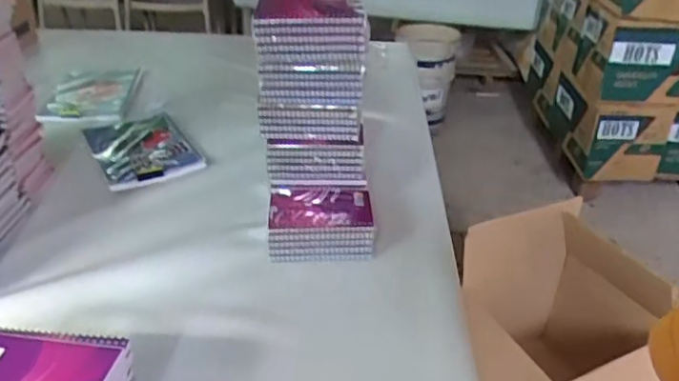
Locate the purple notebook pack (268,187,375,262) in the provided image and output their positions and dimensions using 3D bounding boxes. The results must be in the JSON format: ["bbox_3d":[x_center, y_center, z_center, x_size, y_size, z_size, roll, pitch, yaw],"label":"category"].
[{"bbox_3d":[-0.026,0.041,0.773,0.134,0.056,0.111,0,32,-3],"label":"purple notebook pack"}]

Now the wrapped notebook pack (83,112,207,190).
[{"bbox_3d":[-0.344,-0.079,0.998,0.155,0.021,0.270,-12,31,-28],"label":"wrapped notebook pack"}]

